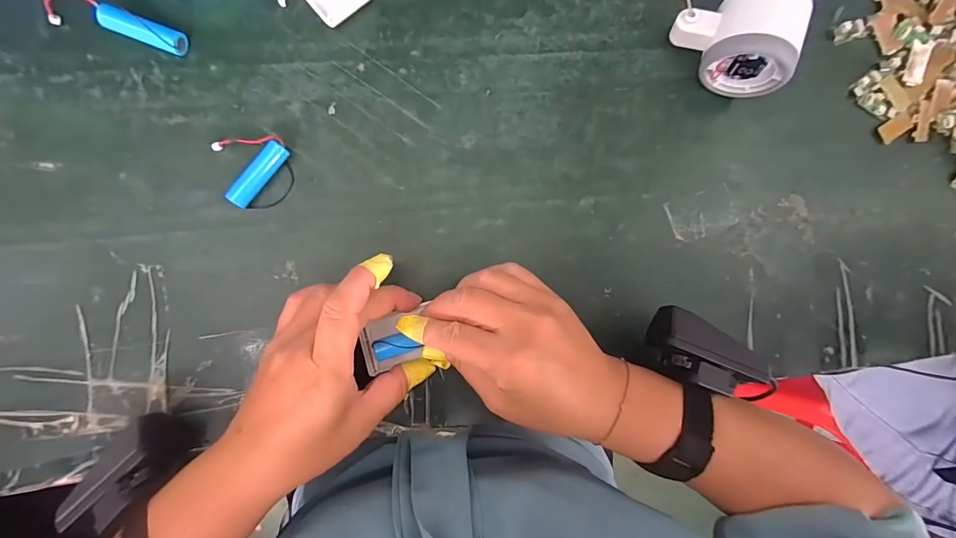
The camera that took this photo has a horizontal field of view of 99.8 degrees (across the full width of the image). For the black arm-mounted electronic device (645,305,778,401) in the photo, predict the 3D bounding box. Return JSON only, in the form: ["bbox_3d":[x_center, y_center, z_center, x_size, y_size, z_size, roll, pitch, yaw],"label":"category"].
[{"bbox_3d":[0.145,0.057,0.257,0.079,0.026,0.039,31,86,-6],"label":"black arm-mounted electronic device"}]

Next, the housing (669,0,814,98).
[{"bbox_3d":[0.186,-0.168,0.291,0.081,0.053,0.053,22,87,-6],"label":"housing"}]

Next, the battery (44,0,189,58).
[{"bbox_3d":[-0.233,-0.160,0.256,0.078,0.024,0.019,13,88,-7],"label":"battery"}]

